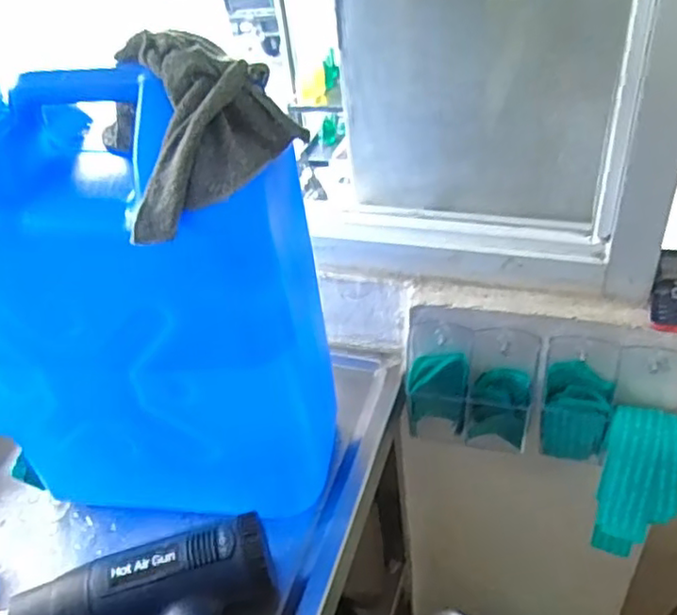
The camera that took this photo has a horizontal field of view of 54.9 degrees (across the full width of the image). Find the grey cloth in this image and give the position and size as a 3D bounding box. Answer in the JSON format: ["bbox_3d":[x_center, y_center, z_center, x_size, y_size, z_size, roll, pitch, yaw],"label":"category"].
[{"bbox_3d":[-0.090,-0.128,0.440,0.131,0.092,0.130,-17,40,-12],"label":"grey cloth"}]

